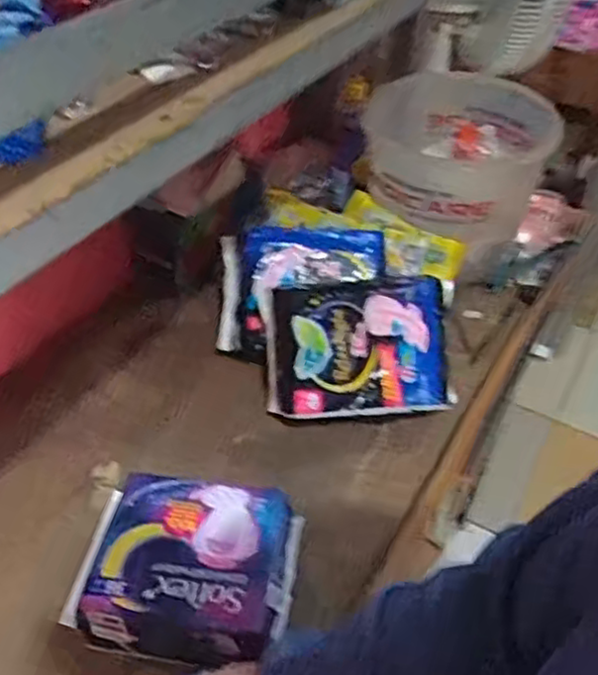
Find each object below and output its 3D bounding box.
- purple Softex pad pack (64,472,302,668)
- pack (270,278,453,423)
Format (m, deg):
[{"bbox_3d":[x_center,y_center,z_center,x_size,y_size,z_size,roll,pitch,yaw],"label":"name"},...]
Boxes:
[{"bbox_3d":[-0.094,0.210,0.651,0.177,0.079,0.145,5,43,4],"label":"purple Softex pad pack"},{"bbox_3d":[0.069,0.011,0.811,0.203,0.152,0.040,-3,1,-8],"label":"pack"}]

